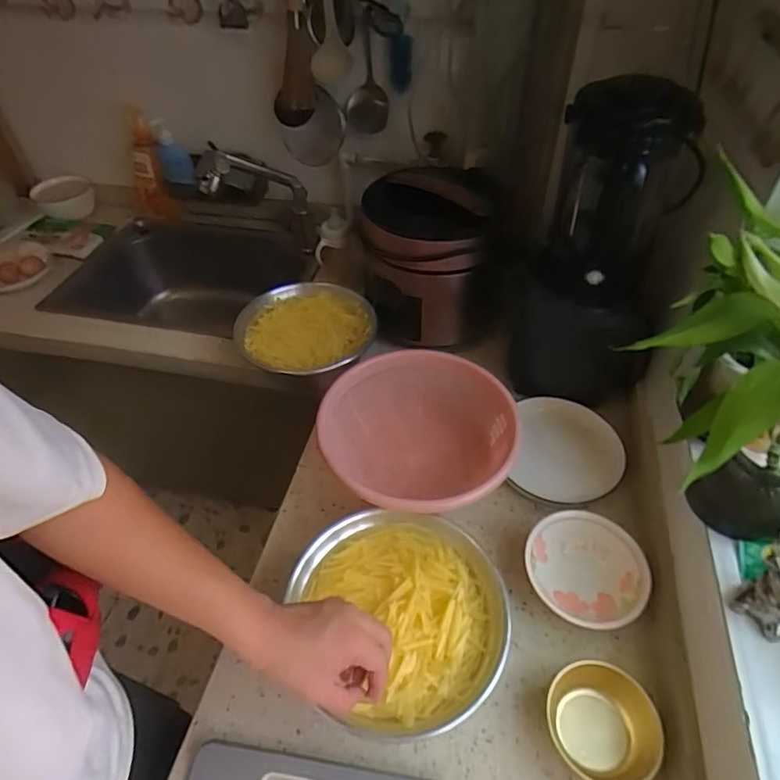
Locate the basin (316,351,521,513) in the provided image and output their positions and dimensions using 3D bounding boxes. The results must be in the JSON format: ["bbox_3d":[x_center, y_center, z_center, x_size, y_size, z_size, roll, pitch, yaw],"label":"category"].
[{"bbox_3d":[0.052,0.080,0.798,0.265,0.125,0.282,0,46,0],"label":"basin"}]

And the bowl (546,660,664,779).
[{"bbox_3d":[0.234,0.363,0.564,0.103,0.045,0.112,0,46,0],"label":"bowl"}]

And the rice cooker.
[{"bbox_3d":[0.061,-0.249,0.956,0.207,0.242,0.221,1,47,3],"label":"rice cooker"}]

